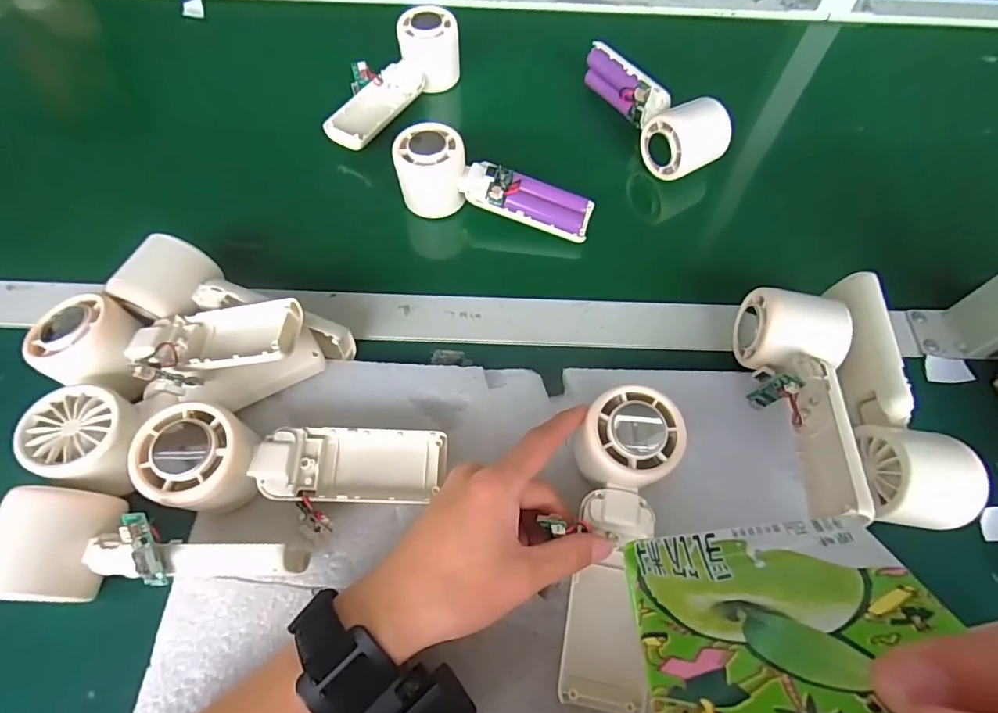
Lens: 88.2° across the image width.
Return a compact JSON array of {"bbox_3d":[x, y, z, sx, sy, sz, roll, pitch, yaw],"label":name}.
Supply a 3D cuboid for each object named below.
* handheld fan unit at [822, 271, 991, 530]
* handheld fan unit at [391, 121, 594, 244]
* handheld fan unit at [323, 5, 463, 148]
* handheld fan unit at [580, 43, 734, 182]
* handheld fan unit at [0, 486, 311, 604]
[{"bbox_3d":[0.243,0.026,0.336,0.055,0.059,0.166,0,63,-2],"label":"handheld fan unit"},{"bbox_3d":[-0.004,-0.138,0.422,0.162,0.049,0.049,18,64,7],"label":"handheld fan unit"},{"bbox_3d":[-0.106,-0.261,0.480,0.064,0.050,0.160,31,66,13],"label":"handheld fan unit"},{"bbox_3d":[0.141,-0.236,0.472,0.055,0.054,0.160,-23,66,-13],"label":"handheld fan unit"},{"bbox_3d":[-0.189,0.103,0.279,0.160,0.069,0.057,1,63,-1],"label":"handheld fan unit"}]

